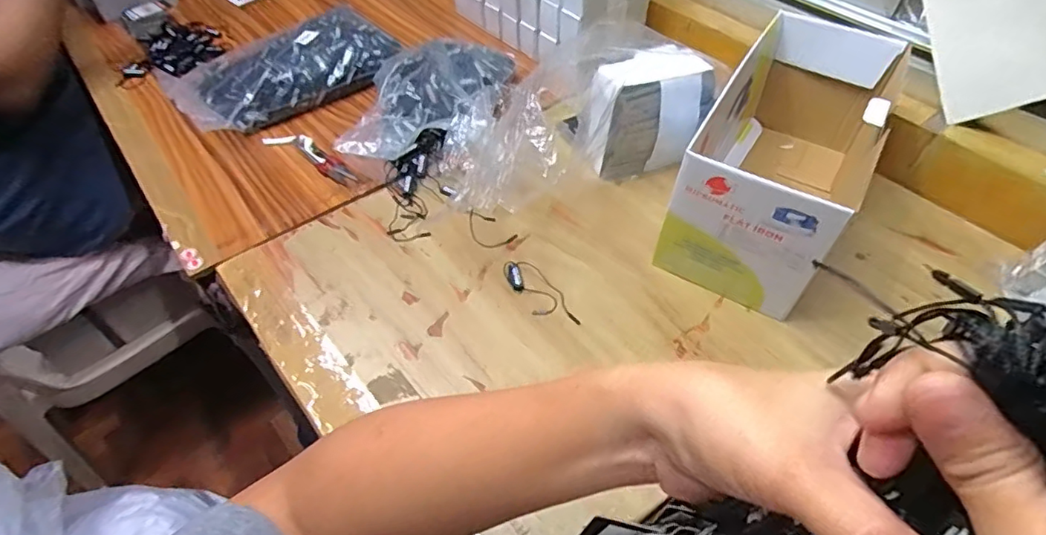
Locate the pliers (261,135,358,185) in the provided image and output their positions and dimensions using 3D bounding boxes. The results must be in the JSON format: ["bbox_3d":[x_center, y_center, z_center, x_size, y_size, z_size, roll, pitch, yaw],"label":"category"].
[{"bbox_3d":[-0.241,-0.130,0.627,0.140,0.013,0.029,30,56,22],"label":"pliers"}]

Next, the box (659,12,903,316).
[{"bbox_3d":[0.245,-0.107,0.526,0.130,0.138,0.278,23,54,18],"label":"box"}]

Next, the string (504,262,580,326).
[{"bbox_3d":[0.015,0.022,0.493,0.033,0.006,0.086,-26,54,-23],"label":"string"}]

